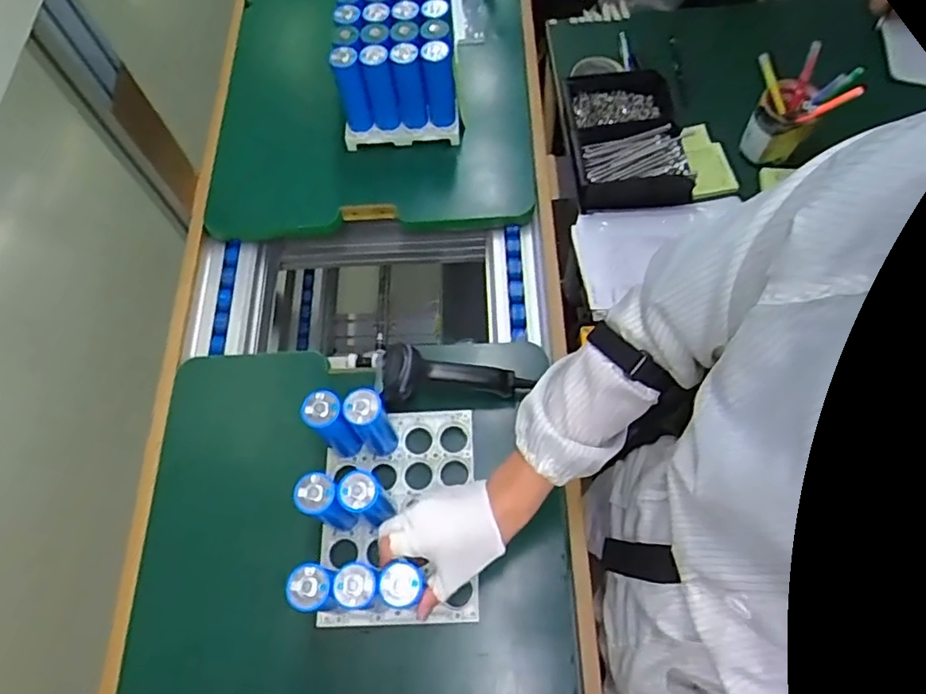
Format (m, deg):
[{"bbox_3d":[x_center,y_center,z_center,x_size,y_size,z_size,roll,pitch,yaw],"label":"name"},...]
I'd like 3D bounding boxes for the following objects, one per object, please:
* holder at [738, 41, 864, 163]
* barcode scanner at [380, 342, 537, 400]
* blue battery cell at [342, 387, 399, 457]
[{"bbox_3d":[0.460,-0.338,0.872,0.093,0.143,0.119,-12,65,-2],"label":"holder"},{"bbox_3d":[-0.012,0.040,0.745,0.183,0.055,0.062,5,65,6],"label":"barcode scanner"},{"bbox_3d":[-0.099,0.086,0.683,0.038,0.129,0.035,-1,65,3],"label":"blue battery cell"}]

